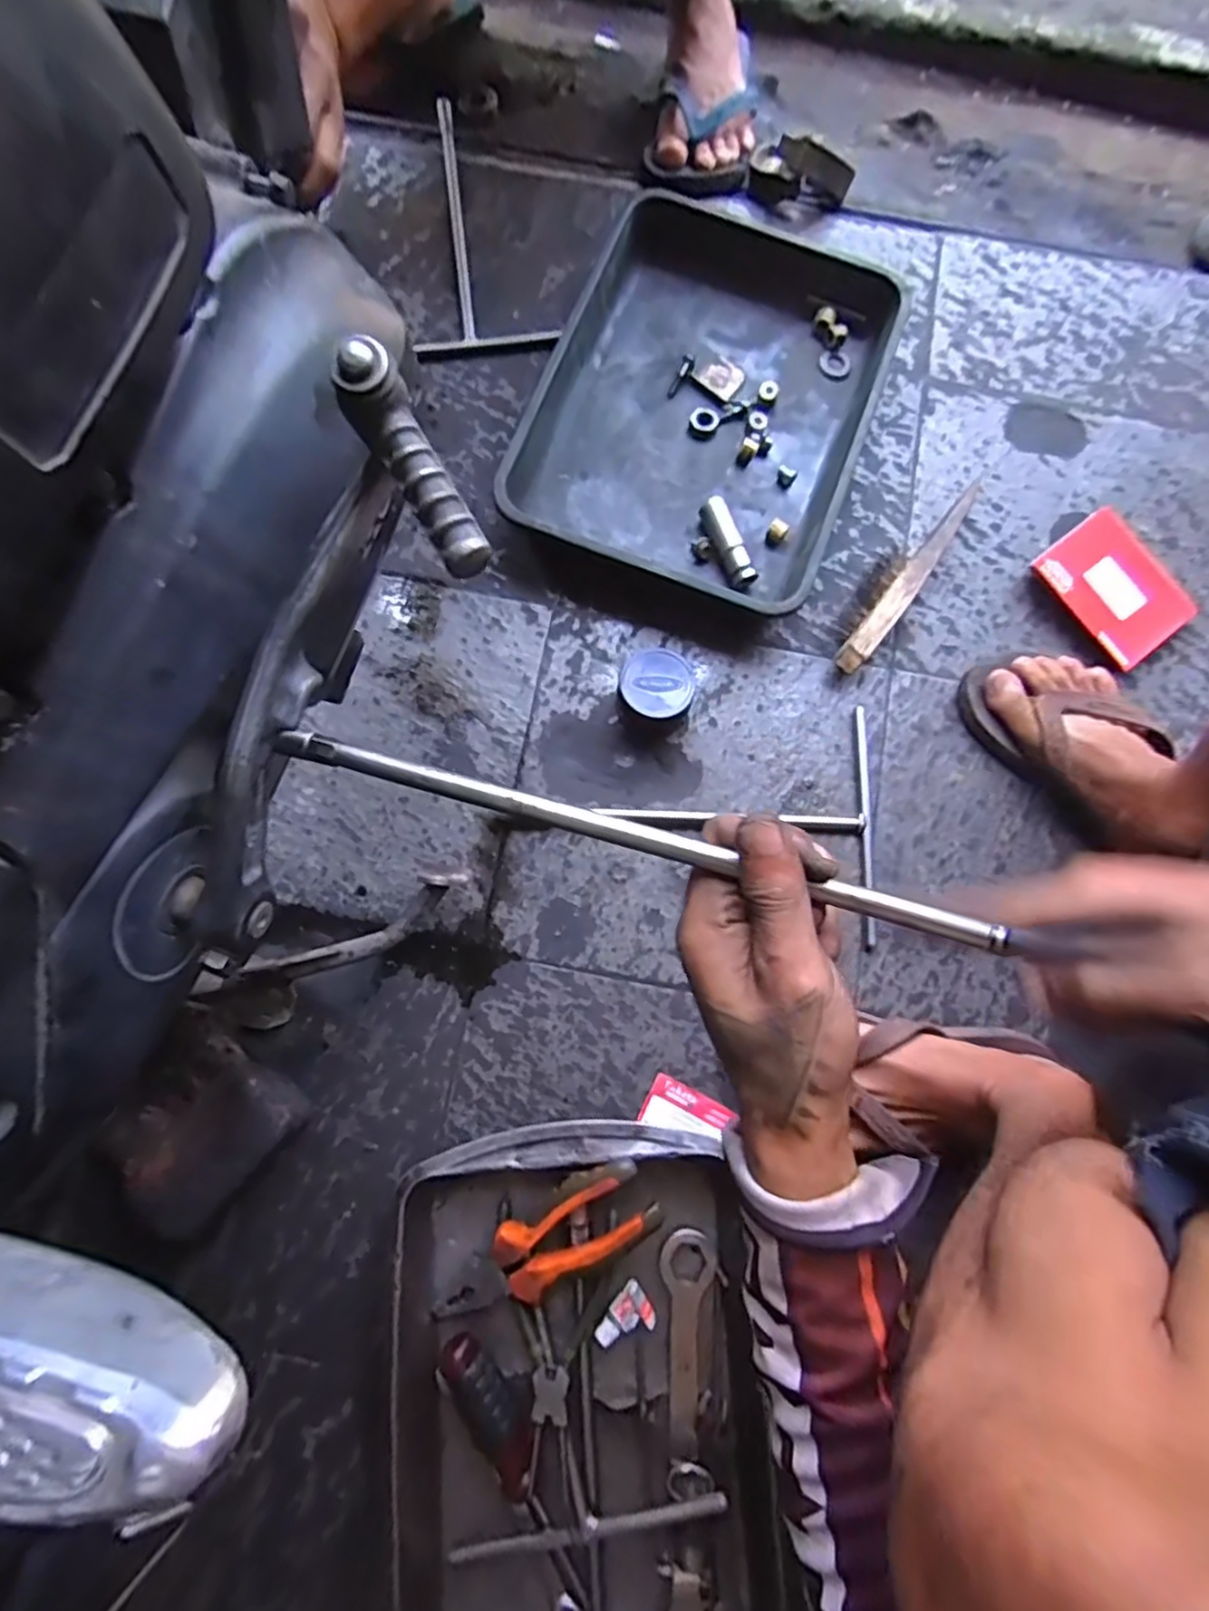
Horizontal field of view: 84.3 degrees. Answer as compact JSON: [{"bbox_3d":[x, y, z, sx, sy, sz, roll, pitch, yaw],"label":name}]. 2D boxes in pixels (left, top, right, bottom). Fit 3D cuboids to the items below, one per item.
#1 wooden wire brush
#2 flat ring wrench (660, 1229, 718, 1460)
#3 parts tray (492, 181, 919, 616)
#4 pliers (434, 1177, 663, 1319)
[{"bbox_3d":[0.260,-0.204,0.577,0.040,0.034,0.218,36,81,6],"label":"wooden wire brush"},{"bbox_3d":[0.059,0.380,0.477,0.038,0.007,0.140,3,79,0],"label":"flat ring wrench"},{"bbox_3d":[0.088,-0.352,0.595,0.278,0.054,0.352,21,80,3],"label":"parts tray"},{"bbox_3d":[-0.045,0.303,0.457,0.167,0.023,0.044,-32,81,10],"label":"pliers"}]

